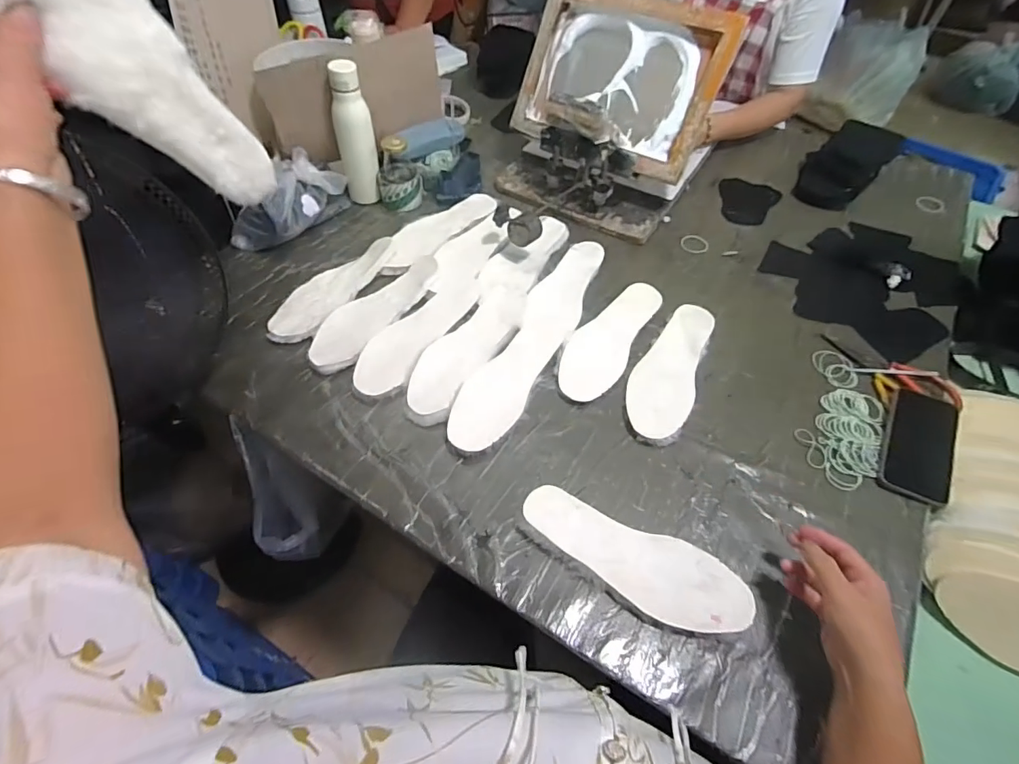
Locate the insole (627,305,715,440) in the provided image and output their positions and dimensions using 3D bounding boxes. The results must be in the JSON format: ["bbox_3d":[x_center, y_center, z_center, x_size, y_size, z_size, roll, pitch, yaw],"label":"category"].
[{"bbox_3d":[0.239,-0.023,0.721,0.091,0.017,0.252,20,56,14],"label":"insole"}]

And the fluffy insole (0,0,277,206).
[{"bbox_3d":[-0.289,-0.243,0.375,0.017,0.290,0.089,24,79,16],"label":"fluffy insole"}]

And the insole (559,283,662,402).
[{"bbox_3d":[0.159,-0.075,0.765,0.093,0.010,0.264,25,57,17],"label":"insole"}]

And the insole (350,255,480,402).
[{"bbox_3d":[-0.136,-0.096,0.766,0.089,0.016,0.310,25,57,17],"label":"insole"}]

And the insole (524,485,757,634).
[{"bbox_3d":[0.137,0.202,0.546,0.259,0.009,0.086,19,62,16],"label":"insole"}]

